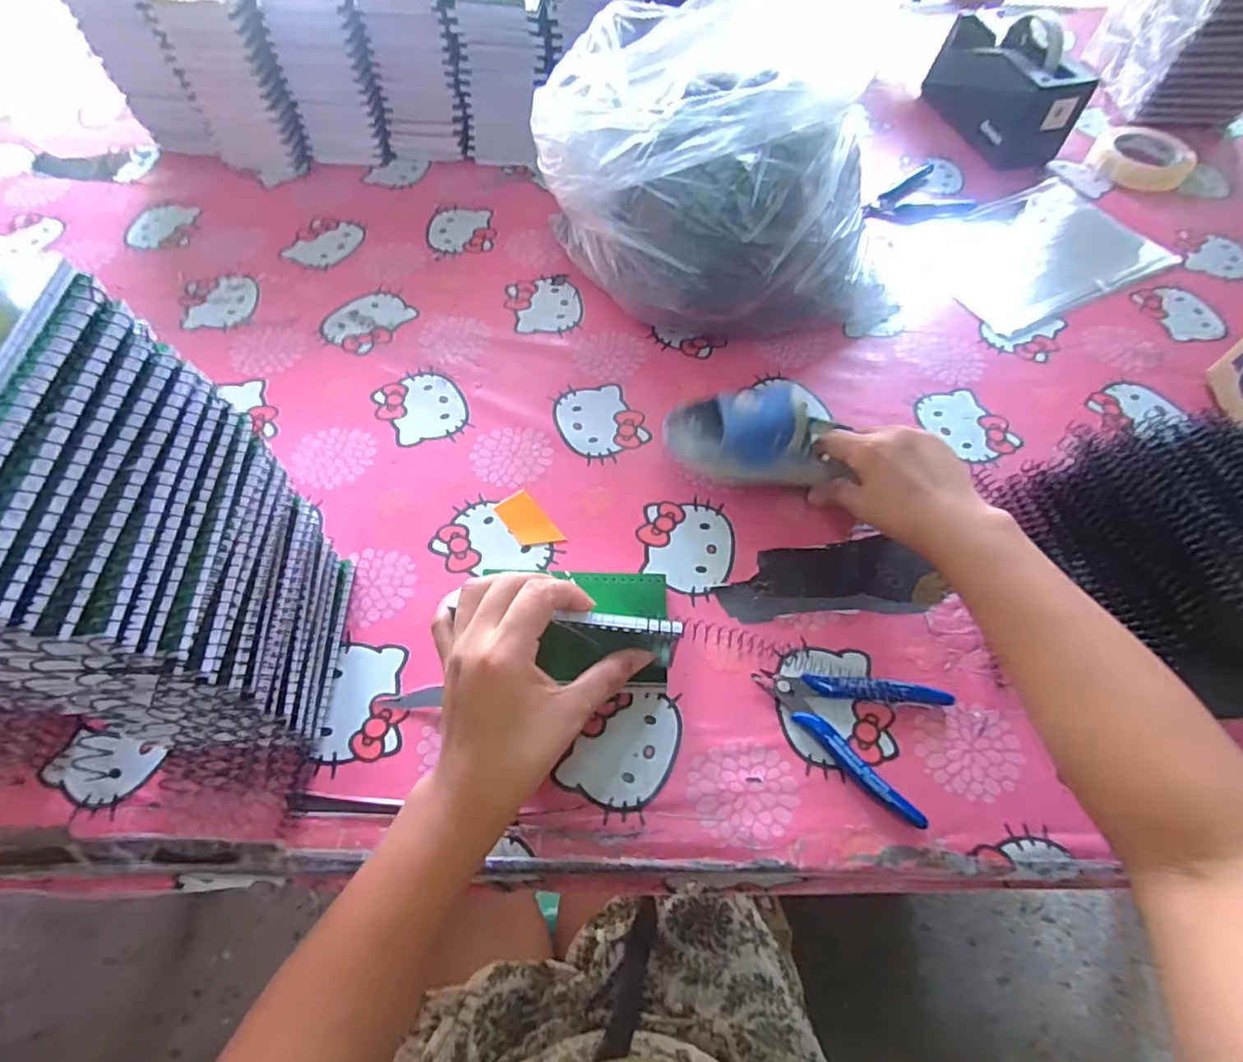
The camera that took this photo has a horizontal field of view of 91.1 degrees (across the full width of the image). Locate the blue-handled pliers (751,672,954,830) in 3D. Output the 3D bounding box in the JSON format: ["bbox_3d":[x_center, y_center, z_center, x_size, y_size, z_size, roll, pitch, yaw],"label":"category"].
[{"bbox_3d":[0.148,0.117,0.396,0.117,0.015,0.086,27,63,14],"label":"blue-handled pliers"}]

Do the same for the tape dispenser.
[{"bbox_3d":[0.463,-0.548,0.742,0.082,0.099,0.204,-10,61,-7],"label":"tape dispenser"}]

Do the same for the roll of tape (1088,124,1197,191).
[{"bbox_3d":[0.635,-0.456,0.742,0.111,0.021,0.107,0,60,-1],"label":"roll of tape"}]

